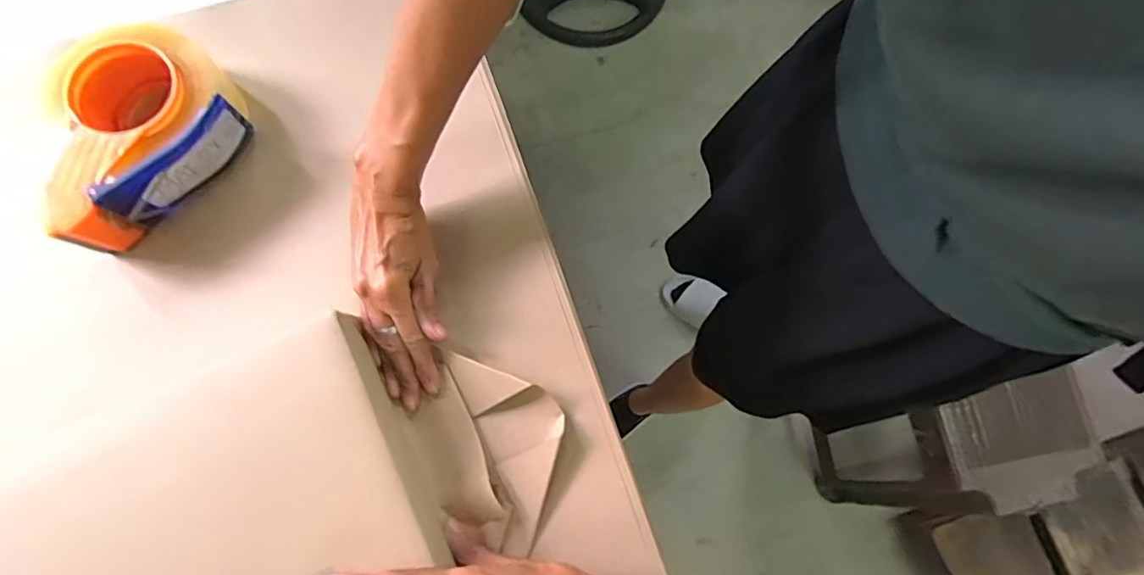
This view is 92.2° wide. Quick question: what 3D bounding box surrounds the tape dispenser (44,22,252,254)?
[{"bbox_3d":[-0.336,-0.122,0.423,0.150,0.057,0.124,-39,81,-9],"label":"tape dispenser"}]

